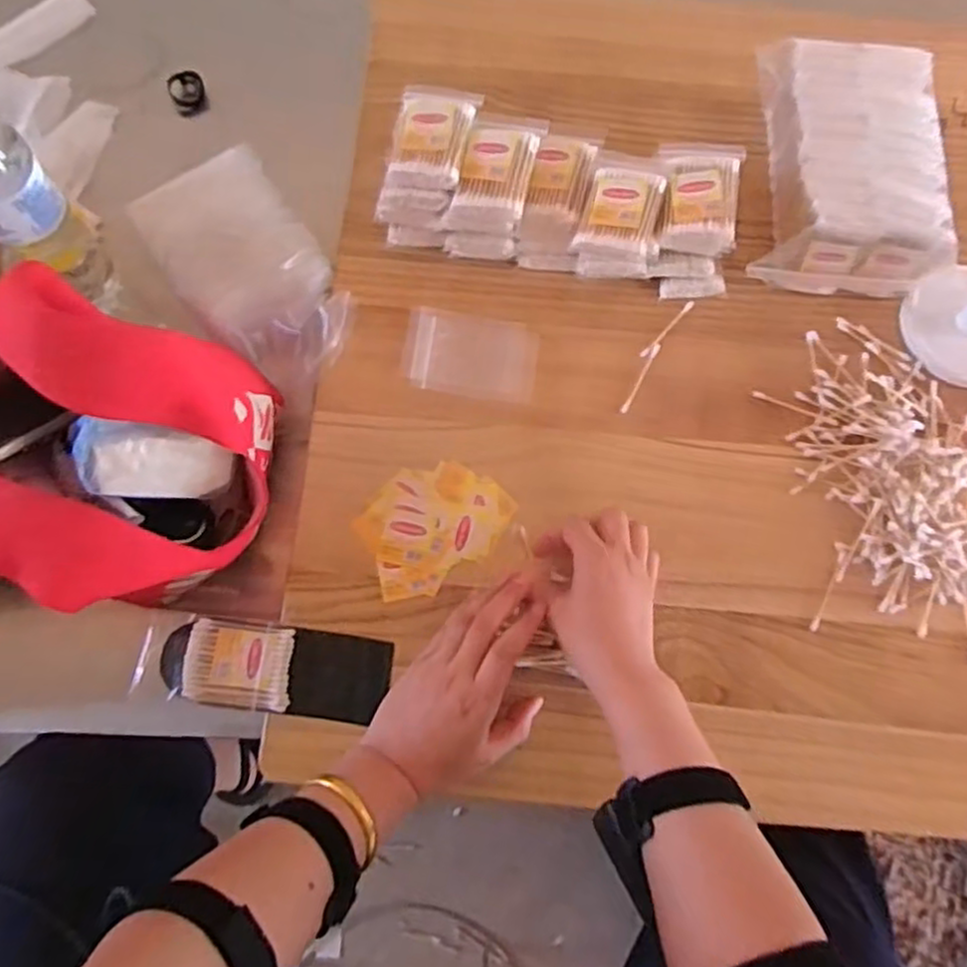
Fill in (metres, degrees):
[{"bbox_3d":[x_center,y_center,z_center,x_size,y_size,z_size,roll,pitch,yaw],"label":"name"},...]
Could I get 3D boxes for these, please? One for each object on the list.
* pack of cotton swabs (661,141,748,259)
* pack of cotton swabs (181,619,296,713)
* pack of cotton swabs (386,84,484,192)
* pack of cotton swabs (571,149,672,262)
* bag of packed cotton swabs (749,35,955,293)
[{"bbox_3d":[0.174,-0.234,0.590,0.063,0.026,0.100,9,74,-1],"label":"pack of cotton swabs"},{"bbox_3d":[-0.185,0.137,0.548,0.079,0.010,0.060,8,74,-1],"label":"pack of cotton swabs"},{"bbox_3d":[-0.041,-0.282,0.584,0.060,0.025,0.093,13,74,1],"label":"pack of cotton swabs"},{"bbox_3d":[0.112,-0.226,0.583,0.058,0.029,0.094,17,74,2],"label":"pack of cotton swabs"},{"bbox_3d":[0.325,-0.284,0.654,0.158,0.081,0.216,5,74,-2],"label":"bag of packed cotton swabs"}]

